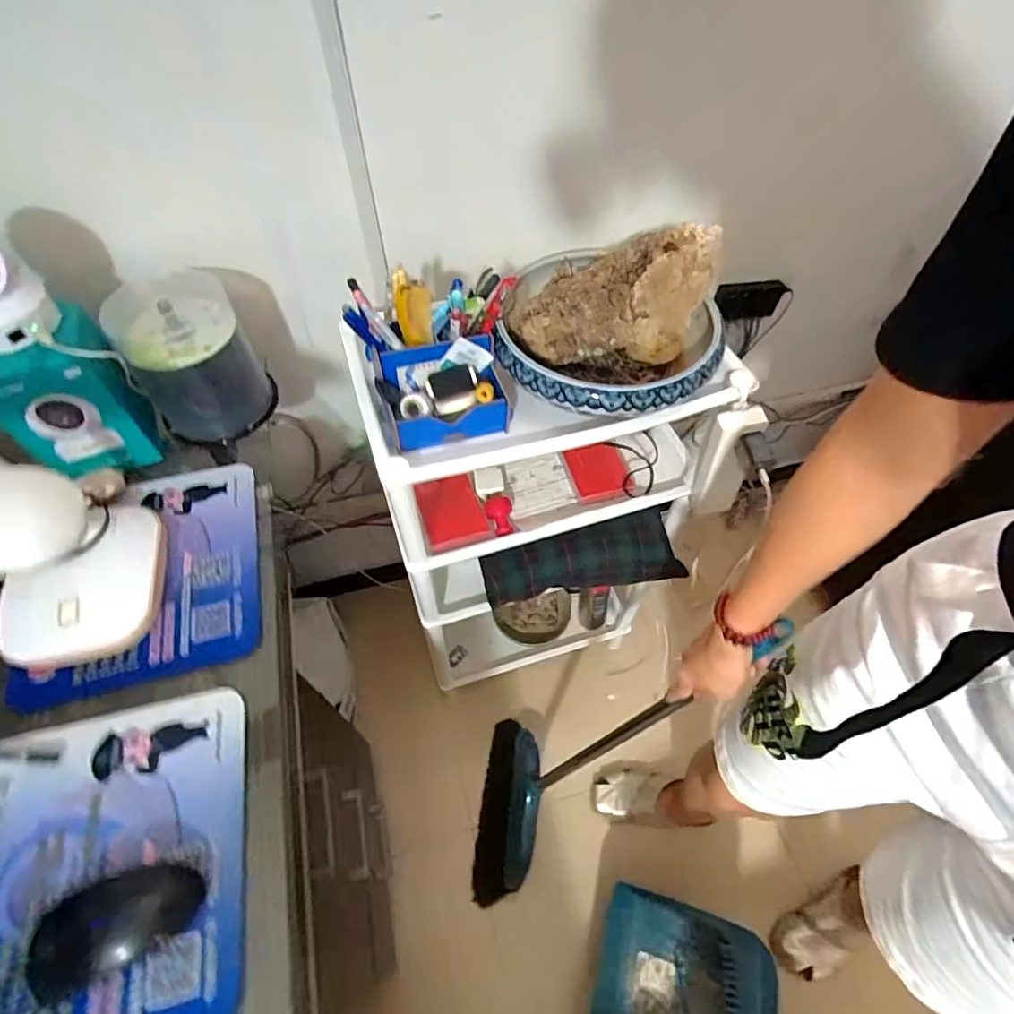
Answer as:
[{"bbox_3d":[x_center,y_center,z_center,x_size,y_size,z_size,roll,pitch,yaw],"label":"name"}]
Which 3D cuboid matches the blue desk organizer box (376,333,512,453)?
[{"bbox_3d":[-0.068,-0.123,0.600,0.129,0.079,0.074,-16,58,-12],"label":"blue desk organizer box"}]

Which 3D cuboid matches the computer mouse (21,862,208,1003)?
[{"bbox_3d":[-0.285,0.295,0.391,0.114,0.027,0.055,-23,60,-16],"label":"computer mouse"}]

